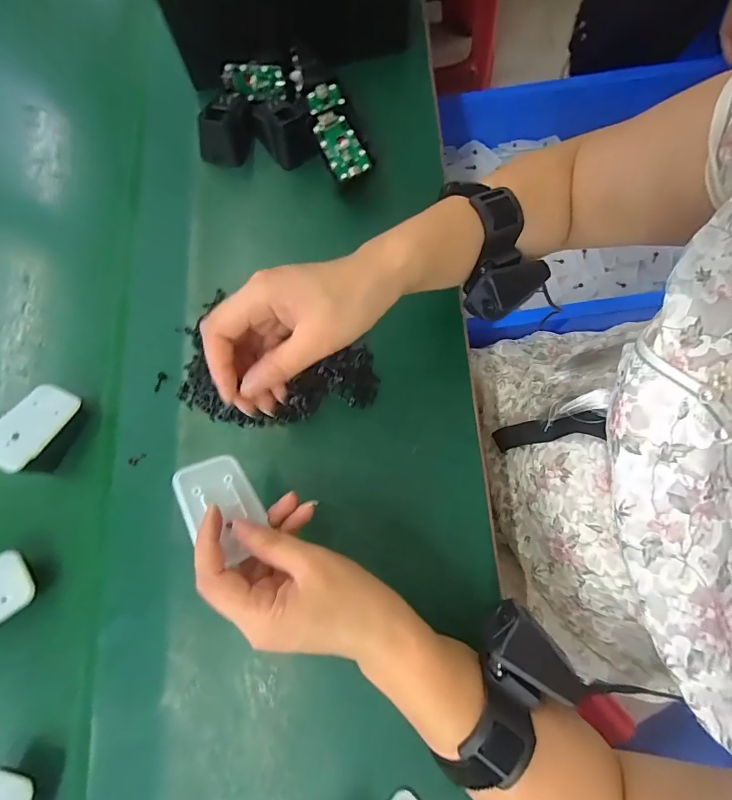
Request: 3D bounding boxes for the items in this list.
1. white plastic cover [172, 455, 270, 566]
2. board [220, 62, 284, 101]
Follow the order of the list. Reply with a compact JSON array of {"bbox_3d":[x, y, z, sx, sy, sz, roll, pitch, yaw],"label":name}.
[{"bbox_3d":[-0.092,0.069,0.266,0.046,0.007,0.068,-17,64,-37],"label":"white plastic cover"},{"bbox_3d":[-0.113,-0.321,0.417,0.063,0.032,0.010,10,63,2],"label":"board"}]

